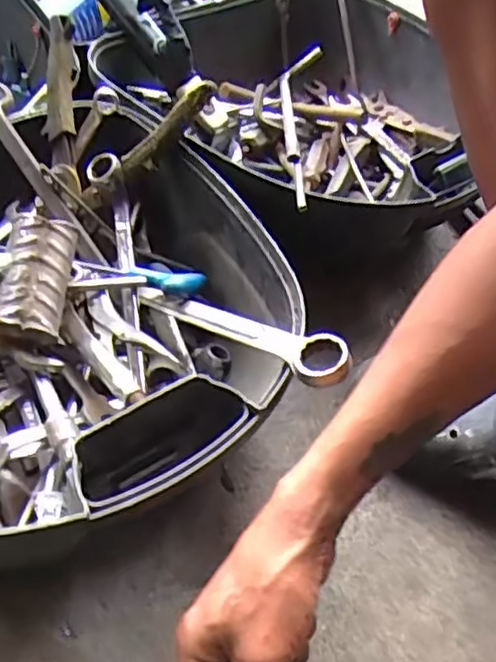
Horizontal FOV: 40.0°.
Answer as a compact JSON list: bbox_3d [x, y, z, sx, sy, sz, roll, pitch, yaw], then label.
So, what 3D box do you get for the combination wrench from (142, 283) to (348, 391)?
[{"bbox_3d":[-0.012,-0.004,0.477,0.029,0.019,0.207,-35,36,-29],"label":"combination wrench"}]

